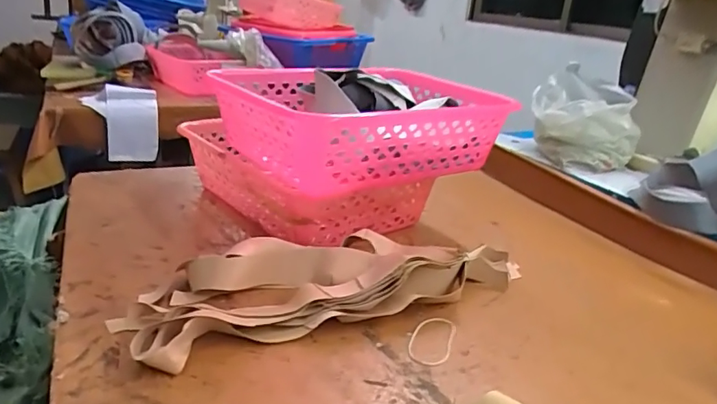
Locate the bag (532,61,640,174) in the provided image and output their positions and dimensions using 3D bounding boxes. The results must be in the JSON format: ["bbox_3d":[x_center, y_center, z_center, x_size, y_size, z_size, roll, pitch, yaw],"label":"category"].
[{"bbox_3d":[0.477,-0.178,1.122,0.130,0.194,0.215,-13,28,-38],"label":"bag"}]

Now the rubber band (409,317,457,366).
[{"bbox_3d":[0.087,0.161,0.611,0.047,0.004,0.100,11,23,15],"label":"rubber band"}]

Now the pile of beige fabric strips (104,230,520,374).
[{"bbox_3d":[-0.029,0.096,0.677,0.527,0.060,0.170,-6,25,-26],"label":"pile of beige fabric strips"}]

